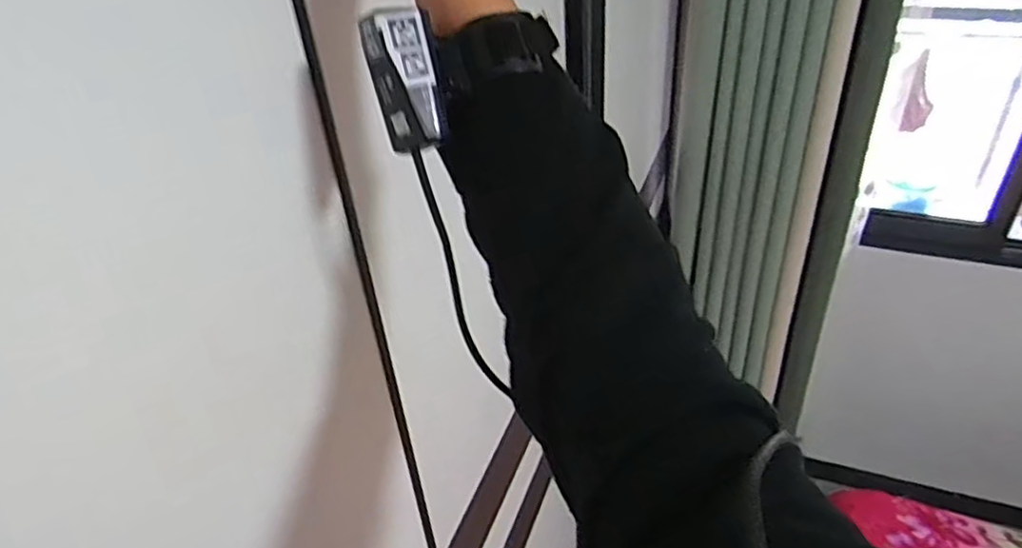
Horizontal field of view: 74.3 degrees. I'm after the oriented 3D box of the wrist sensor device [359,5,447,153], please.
[{"bbox_3d":[-0.054,-0.099,0.345,0.031,0.069,0.016,-15,11,-13],"label":"wrist sensor device"}]

